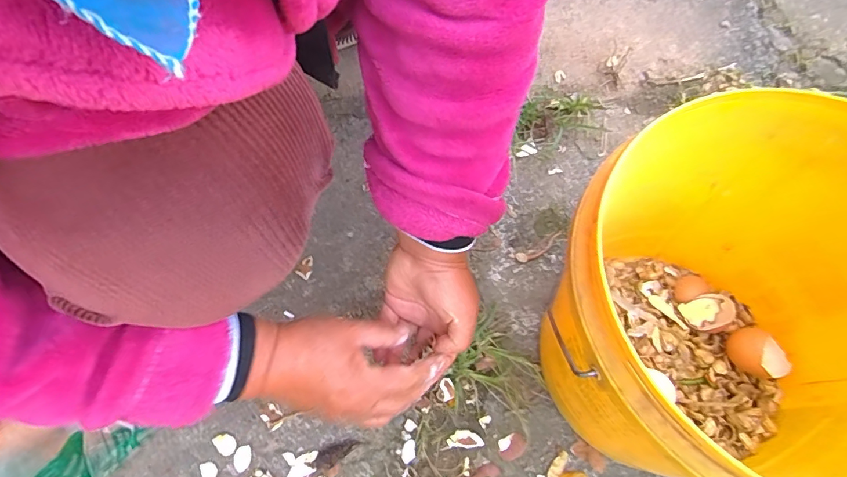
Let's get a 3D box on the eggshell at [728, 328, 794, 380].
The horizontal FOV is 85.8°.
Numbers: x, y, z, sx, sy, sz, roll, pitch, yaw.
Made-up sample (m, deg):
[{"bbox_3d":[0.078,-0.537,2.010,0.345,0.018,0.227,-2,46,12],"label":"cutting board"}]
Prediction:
[{"bbox_3d":[0.314,0.110,0.433,0.031,0.040,0.047,-27,70,-8],"label":"eggshell"}]

